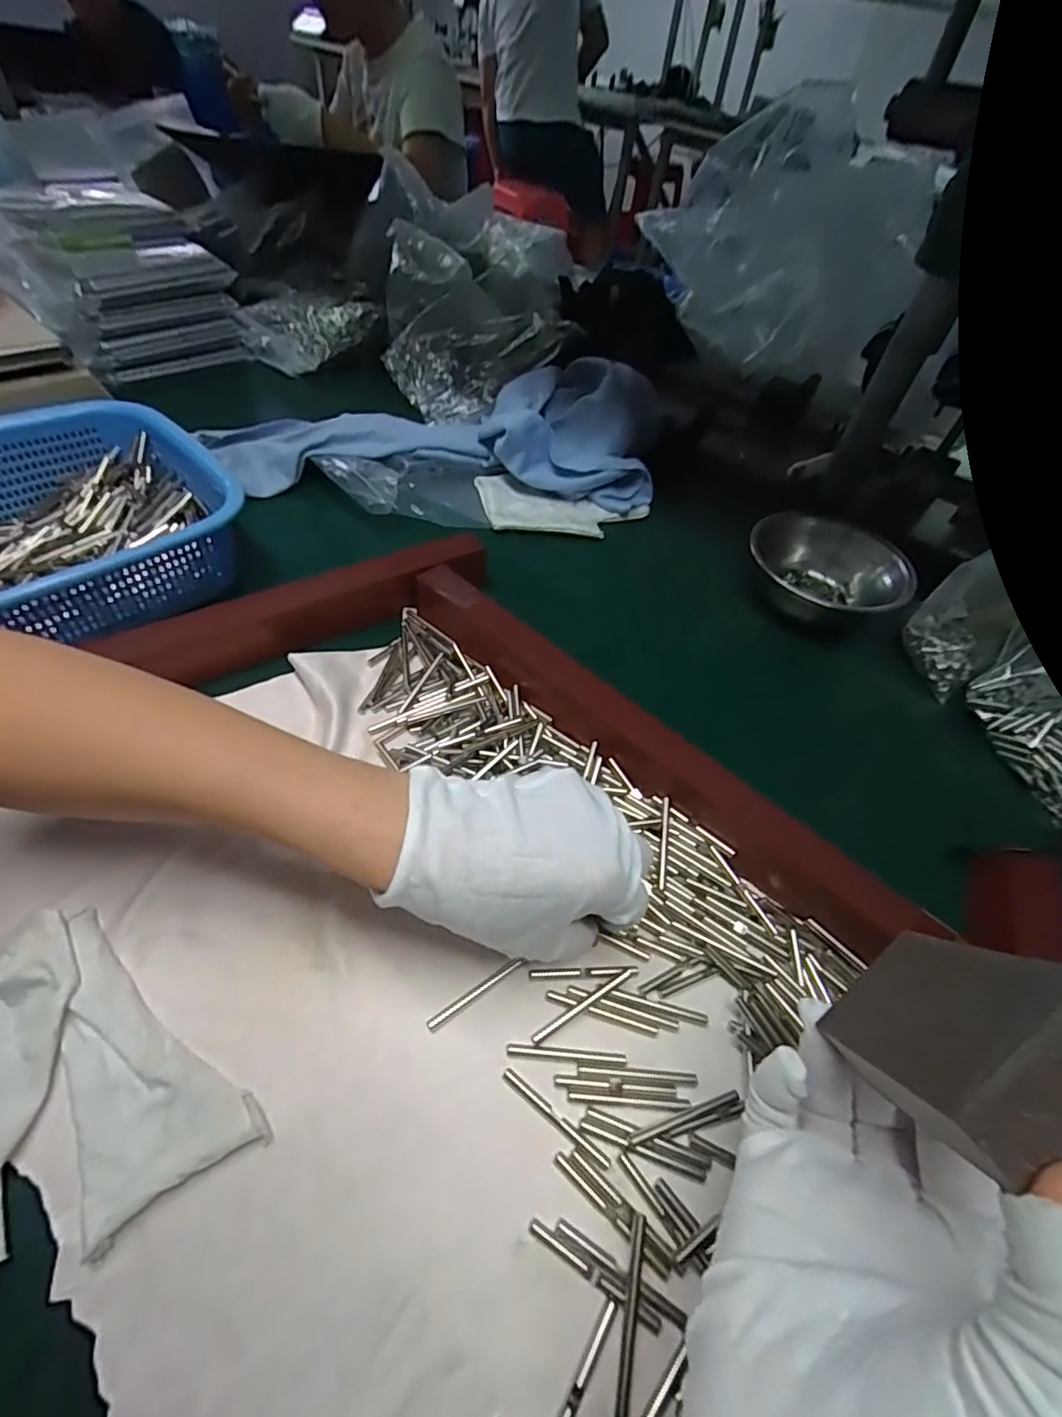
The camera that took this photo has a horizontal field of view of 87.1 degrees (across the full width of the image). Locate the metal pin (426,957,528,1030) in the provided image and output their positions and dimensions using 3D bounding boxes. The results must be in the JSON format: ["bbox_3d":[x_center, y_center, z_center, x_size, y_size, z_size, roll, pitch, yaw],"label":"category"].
[{"bbox_3d":[-0.026,0.134,0.264,0.049,0.005,0.005,-28,60,-23],"label":"metal pin"}]

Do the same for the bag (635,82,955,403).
[{"bbox_3d":[0.289,-0.523,0.636,0.135,0.214,0.270,-36,65,-29],"label":"bag"}]

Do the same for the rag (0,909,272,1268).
[{"bbox_3d":[-0.185,0.150,0.221,0.133,0.020,0.083,36,57,20],"label":"rag"}]

